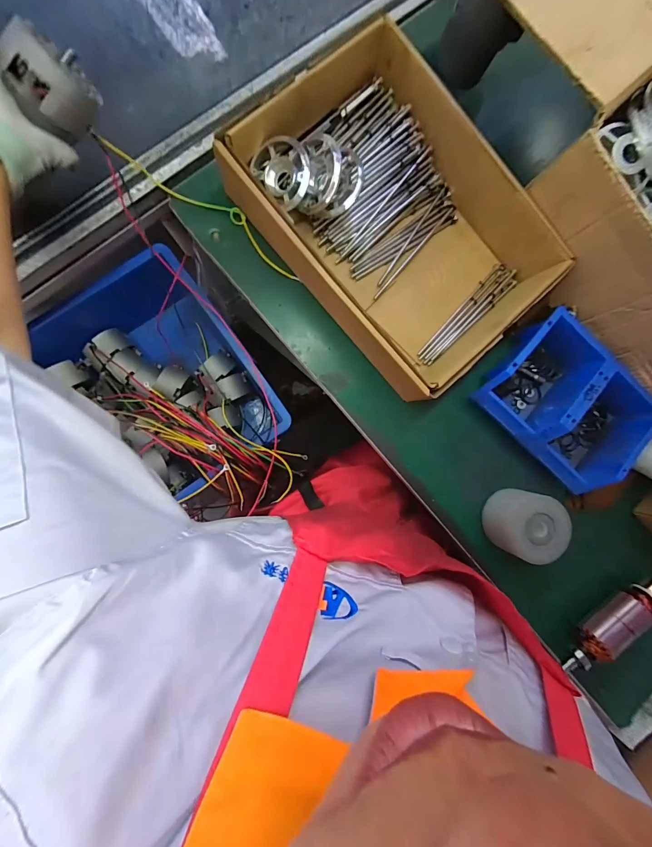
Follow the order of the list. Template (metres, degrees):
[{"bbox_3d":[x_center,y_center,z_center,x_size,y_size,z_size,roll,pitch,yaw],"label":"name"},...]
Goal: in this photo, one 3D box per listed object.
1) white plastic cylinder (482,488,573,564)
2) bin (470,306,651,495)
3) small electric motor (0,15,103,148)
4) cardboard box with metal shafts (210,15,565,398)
[{"bbox_3d":[0.268,0.133,0.482,0.086,0.058,0.087,7,87,-8],"label":"white plastic cylinder"},{"bbox_3d":[0.331,-0.027,0.500,0.207,0.076,0.148,43,83,-4],"label":"bin"},{"bbox_3d":[-0.272,-0.340,0.358,0.059,0.062,0.066,33,84,-6],"label":"small electric motor"},{"bbox_3d":[0.102,-0.259,0.465,0.291,0.098,0.372,-42,94,-7],"label":"cardboard box with metal shafts"}]

